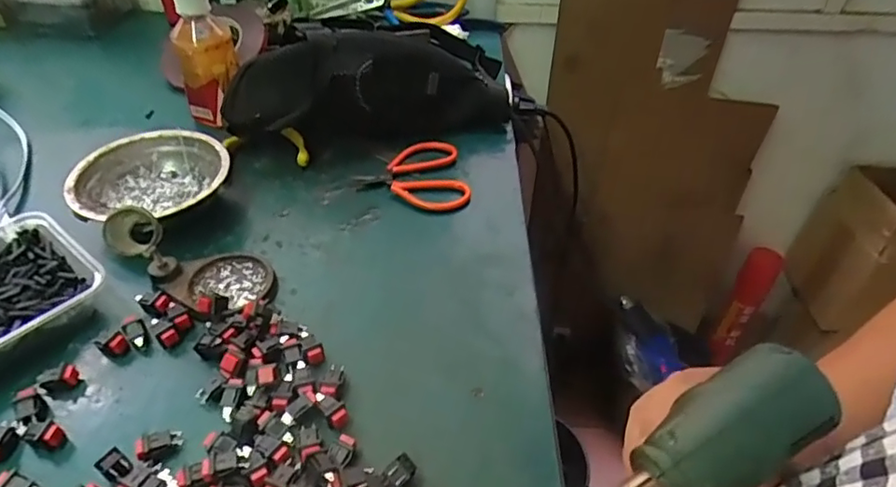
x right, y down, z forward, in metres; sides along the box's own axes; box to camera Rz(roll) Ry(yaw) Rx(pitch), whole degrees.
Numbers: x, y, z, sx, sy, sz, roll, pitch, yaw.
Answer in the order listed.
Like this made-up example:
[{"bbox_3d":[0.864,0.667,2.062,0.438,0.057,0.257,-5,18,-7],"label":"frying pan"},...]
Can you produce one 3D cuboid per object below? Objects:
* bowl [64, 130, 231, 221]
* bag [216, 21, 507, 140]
[{"bbox_3d":[-0.258,-0.053,0.493,0.128,0.035,0.116,-2,43,-4],"label":"bowl"},{"bbox_3d":[-0.077,-0.159,0.563,0.281,0.109,0.078,-11,45,-15],"label":"bag"}]

